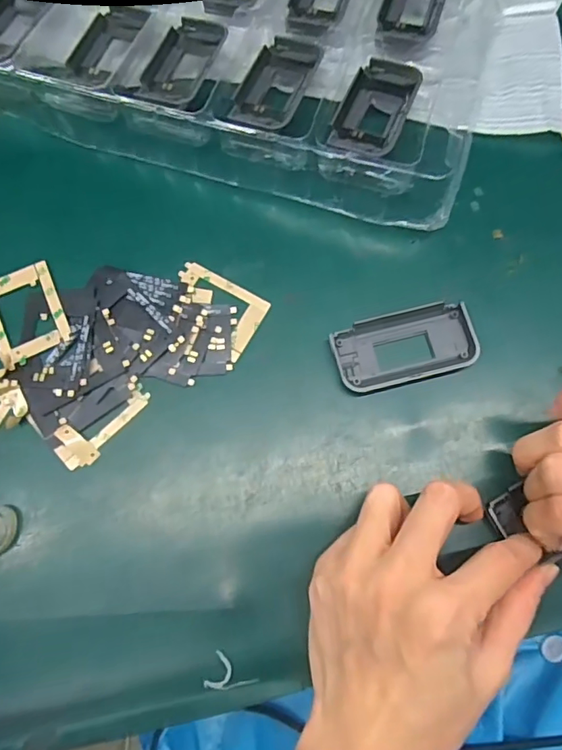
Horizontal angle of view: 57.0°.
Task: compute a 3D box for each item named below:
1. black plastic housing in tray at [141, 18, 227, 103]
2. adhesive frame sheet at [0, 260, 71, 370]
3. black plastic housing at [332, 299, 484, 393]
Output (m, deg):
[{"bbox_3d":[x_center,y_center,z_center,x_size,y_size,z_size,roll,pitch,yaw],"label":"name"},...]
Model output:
[{"bbox_3d":[-0.061,-0.196,0.320,0.036,0.012,0.071,17,76,4],"label":"black plastic housing in tray"},{"bbox_3d":[-0.142,-0.034,0.286,0.040,0.005,0.053,-25,76,-6],"label":"adhesive frame sheet"},{"bbox_3d":[0.067,-0.016,0.281,0.075,0.010,0.040,-13,75,-4],"label":"black plastic housing"}]

